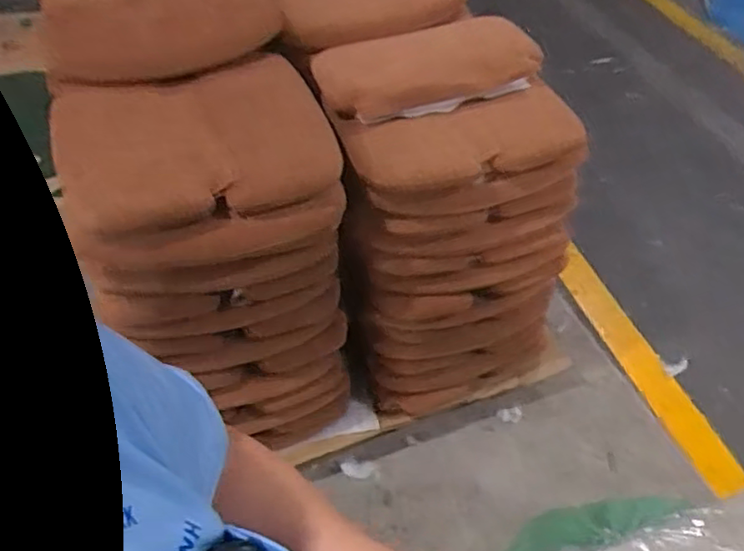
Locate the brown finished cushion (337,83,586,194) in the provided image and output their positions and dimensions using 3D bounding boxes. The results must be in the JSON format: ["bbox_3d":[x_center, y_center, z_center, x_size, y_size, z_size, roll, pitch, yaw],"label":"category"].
[{"bbox_3d":[0.162,-0.250,1.179,0.419,0.050,0.189,-14,50,-11],"label":"brown finished cushion"}]

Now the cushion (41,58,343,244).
[{"bbox_3d":[-0.296,-0.240,1.116,0.446,0.086,0.411,-19,51,-15],"label":"cushion"}]

